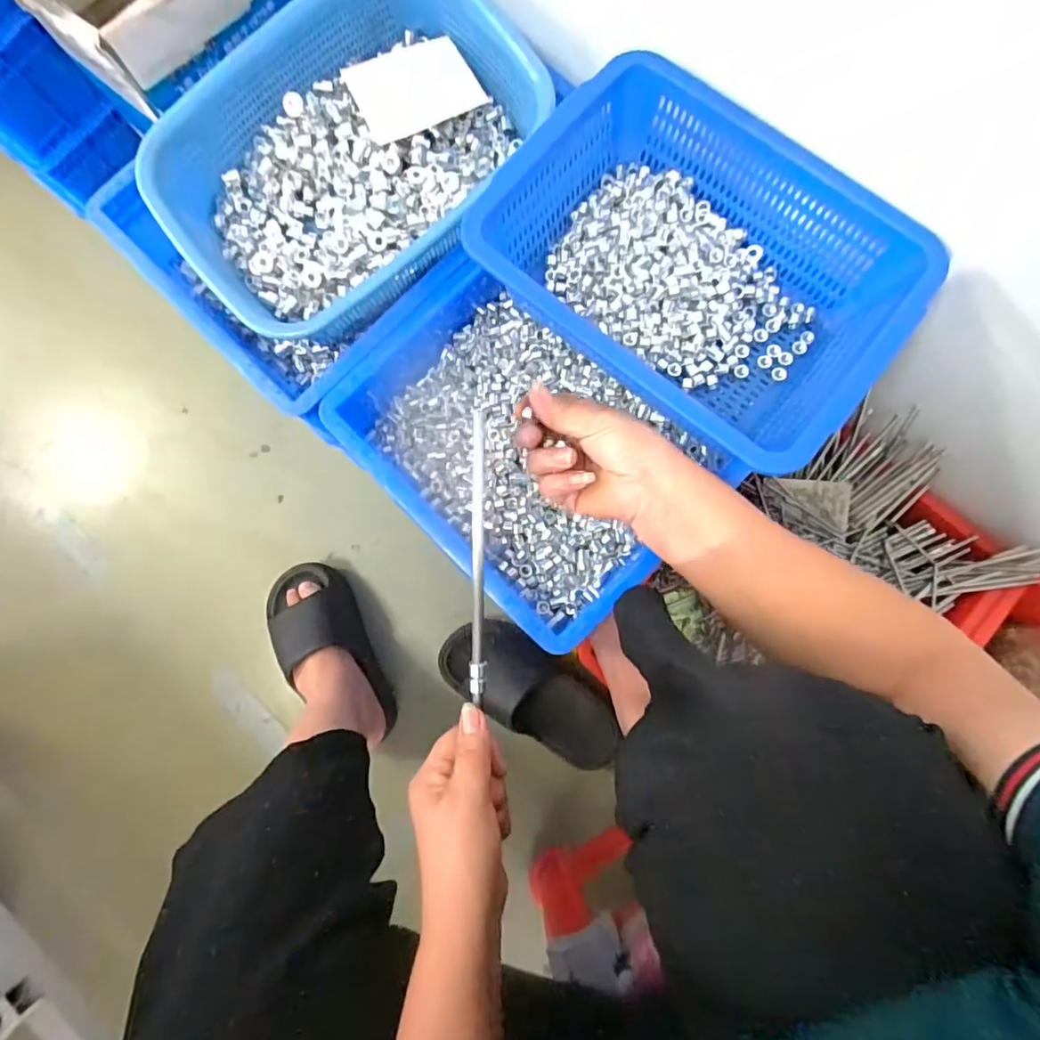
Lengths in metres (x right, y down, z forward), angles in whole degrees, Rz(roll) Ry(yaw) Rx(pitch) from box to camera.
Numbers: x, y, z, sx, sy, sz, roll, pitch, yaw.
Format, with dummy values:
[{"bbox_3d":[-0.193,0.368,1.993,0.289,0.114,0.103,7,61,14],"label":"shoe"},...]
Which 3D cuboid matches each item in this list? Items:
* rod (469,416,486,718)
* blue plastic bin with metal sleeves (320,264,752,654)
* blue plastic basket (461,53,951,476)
[{"bbox_3d":[-0.028,0.026,0.364,0.008,0.005,0.190,1,94,1],"label":"rod"},{"bbox_3d":[-0.004,-0.066,0.507,0.220,0.079,0.317,-44,82,-5],"label":"blue plastic bin with metal sleeves"},{"bbox_3d":[0.141,-0.200,0.449,0.306,0.097,0.227,41,85,7],"label":"blue plastic basket"}]

